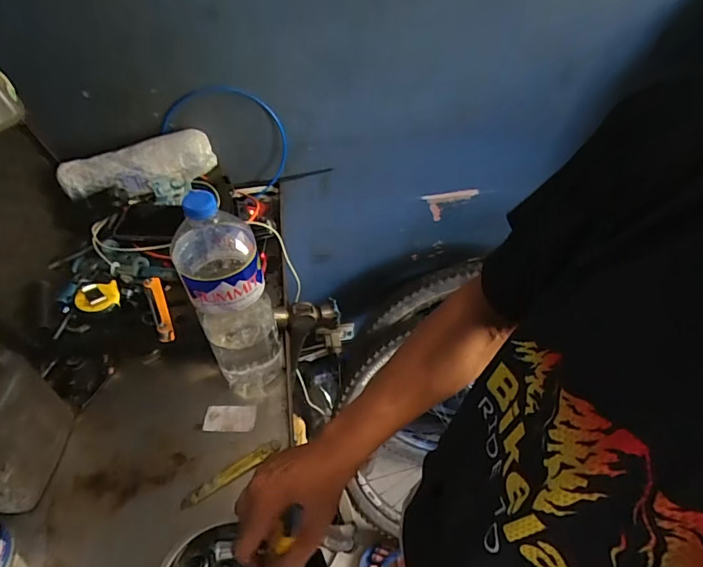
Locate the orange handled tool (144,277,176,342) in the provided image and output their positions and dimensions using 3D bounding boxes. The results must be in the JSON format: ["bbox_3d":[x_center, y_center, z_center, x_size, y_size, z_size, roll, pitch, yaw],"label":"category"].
[{"bbox_3d":[-0.275,0.035,0.642,0.023,0.024,0.106,-20,52,-17],"label":"orange handled tool"}]

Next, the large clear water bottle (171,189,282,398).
[{"bbox_3d":[-0.143,0.023,0.547,0.091,0.307,0.091,-18,51,-15],"label":"large clear water bottle"}]

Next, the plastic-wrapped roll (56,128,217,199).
[{"bbox_3d":[-0.366,-0.203,0.783,0.251,0.074,0.063,-18,52,-16],"label":"plastic-wrapped roll"}]

